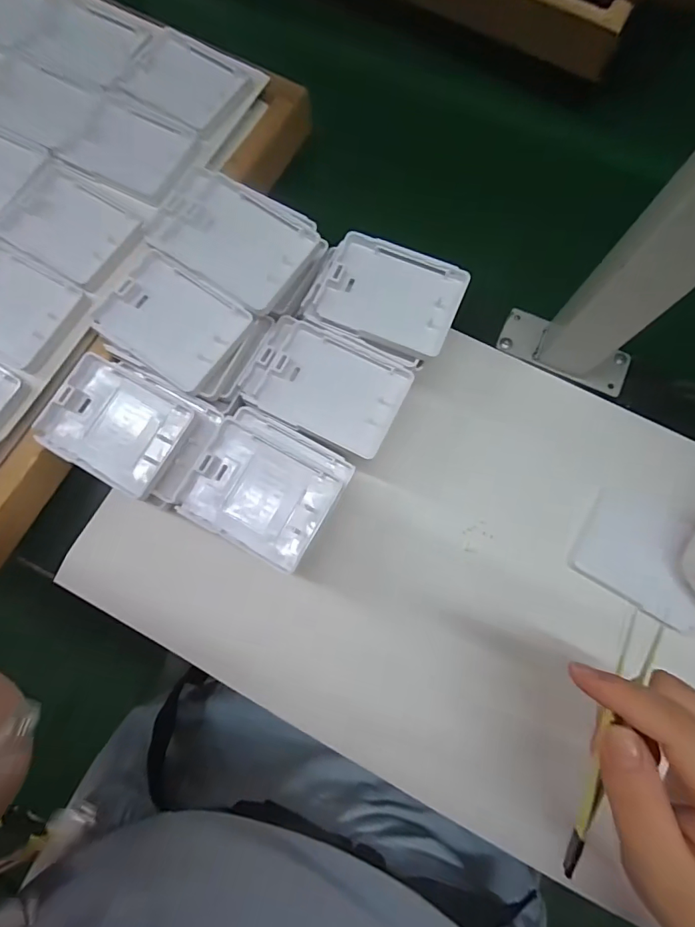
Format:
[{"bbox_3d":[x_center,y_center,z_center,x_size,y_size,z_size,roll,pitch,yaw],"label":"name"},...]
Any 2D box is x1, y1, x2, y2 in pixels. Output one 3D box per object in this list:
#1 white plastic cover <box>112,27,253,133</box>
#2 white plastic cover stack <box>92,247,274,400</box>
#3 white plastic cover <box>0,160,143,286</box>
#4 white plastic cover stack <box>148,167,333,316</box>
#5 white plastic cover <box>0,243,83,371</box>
[{"bbox_3d":[-0.126,-0.300,0.346,0.092,0.005,0.069,36,79,7],"label":"white plastic cover"},{"bbox_3d":[-0.109,-0.091,0.292,0.098,0.019,0.065,32,78,6],"label":"white plastic cover stack"},{"bbox_3d":[-0.195,-0.168,0.311,0.090,0.007,0.066,32,78,6],"label":"white plastic cover"},{"bbox_3d":[-0.074,-0.151,0.302,0.106,0.028,0.076,35,79,7],"label":"white plastic cover stack"},{"bbox_3d":[-0.232,-0.109,0.300,0.089,0.006,0.067,29,78,6],"label":"white plastic cover"}]

